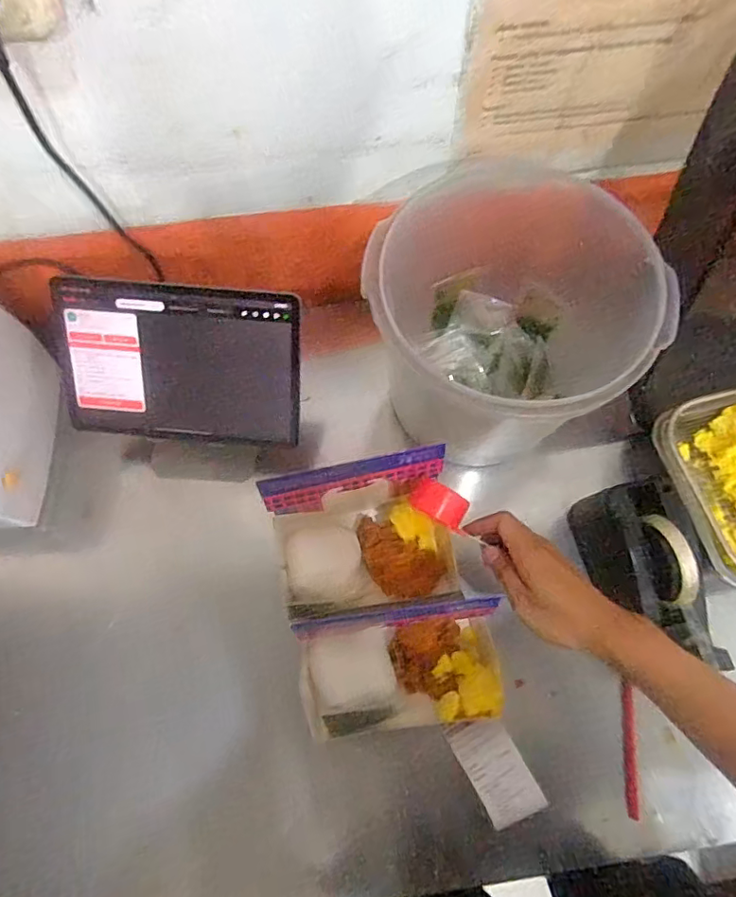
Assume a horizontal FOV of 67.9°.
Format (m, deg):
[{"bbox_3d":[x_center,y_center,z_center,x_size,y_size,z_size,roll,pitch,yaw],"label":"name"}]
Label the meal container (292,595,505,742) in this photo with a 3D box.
[{"bbox_3d":[0.034,0.226,0.569,0.203,0.059,0.114,-8,71,-3],"label":"meal container"}]

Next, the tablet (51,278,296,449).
[{"bbox_3d":[-0.197,-0.087,0.572,0.251,0.010,0.162,5,114,3],"label":"tablet"}]

